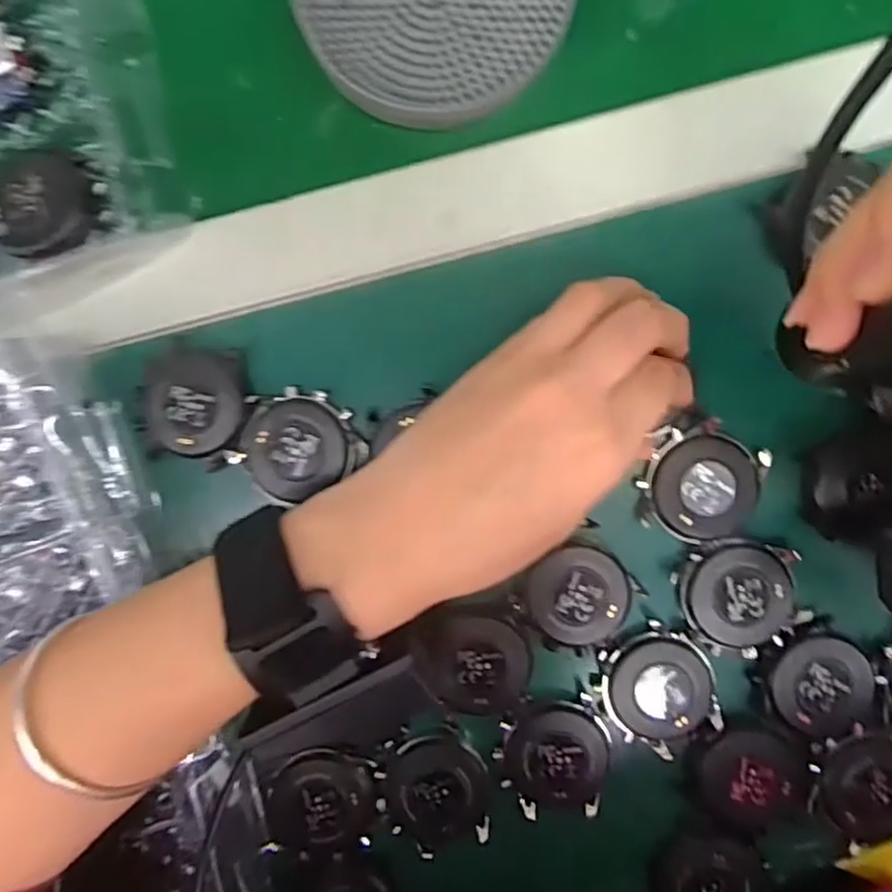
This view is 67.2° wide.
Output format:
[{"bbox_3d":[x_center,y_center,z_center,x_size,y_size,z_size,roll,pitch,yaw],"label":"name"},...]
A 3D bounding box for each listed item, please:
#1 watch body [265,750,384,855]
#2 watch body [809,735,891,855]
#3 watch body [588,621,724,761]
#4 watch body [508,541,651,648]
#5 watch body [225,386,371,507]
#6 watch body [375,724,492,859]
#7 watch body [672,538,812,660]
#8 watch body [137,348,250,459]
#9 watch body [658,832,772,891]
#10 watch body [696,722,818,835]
[{"bbox_3d":[-0.051,0.156,0.289,0.046,0.017,0.044,3,94,1],"label":"watch body"},{"bbox_3d":[0.175,0.142,0.280,0.044,0.008,0.043,0,94,1],"label":"watch body"},{"bbox_3d":[0.089,0.103,0.283,0.046,0.012,0.050,0,94,1],"label":"watch body"},{"bbox_3d":[0.055,0.063,0.286,0.041,0.018,0.044,45,94,-2],"label":"watch body"},{"bbox_3d":[-0.063,-0.002,0.280,0.049,0.008,0.045,-27,93,3],"label":"watch body"},{"bbox_3d":[-0.005,0.147,0.291,0.045,0.017,0.047,-12,93,2],"label":"watch body"},{"bbox_3d":[0.124,0.061,0.282,0.051,0.014,0.050,0,94,1],"label":"watch body"},{"bbox_3d":[-0.106,-0.018,0.281,0.042,0.007,0.044,1,94,1],"label":"watch body"},{"bbox_3d":[0.112,0.185,0.283,0.041,0.013,0.041,0,94,1],"label":"watch body"},{"bbox_3d":[0.129,0.141,0.280,0.045,0.008,0.041,26,94,-1],"label":"watch body"}]

